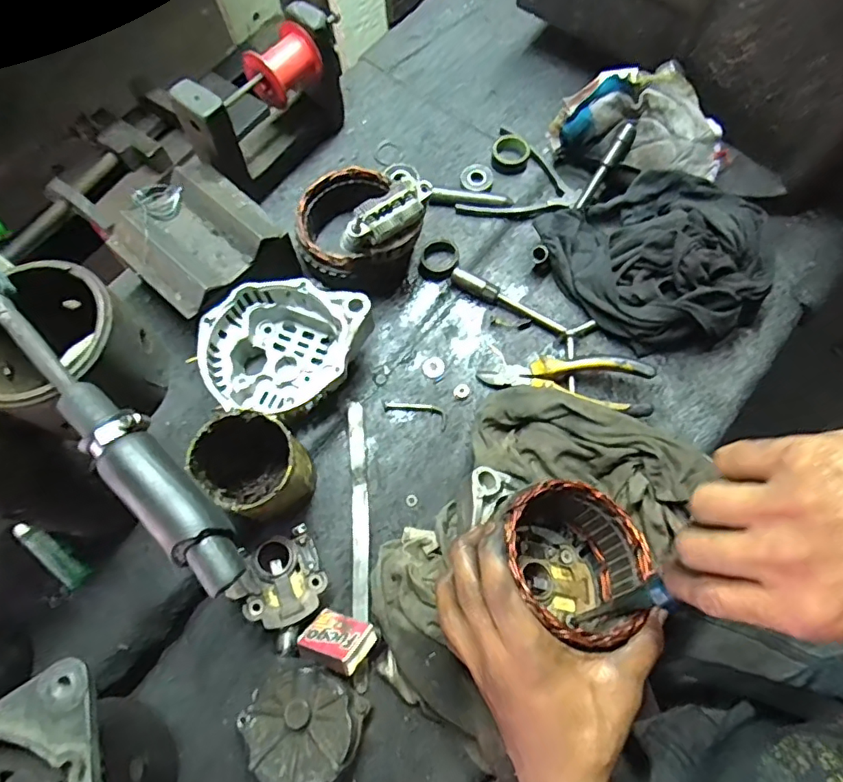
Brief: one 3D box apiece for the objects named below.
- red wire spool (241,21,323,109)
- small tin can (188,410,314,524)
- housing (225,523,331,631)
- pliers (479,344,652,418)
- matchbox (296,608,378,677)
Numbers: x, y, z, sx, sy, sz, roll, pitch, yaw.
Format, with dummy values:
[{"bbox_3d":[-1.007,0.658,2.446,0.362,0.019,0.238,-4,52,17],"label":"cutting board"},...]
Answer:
[{"bbox_3d":[-0.131,-0.310,0.519,0.049,0.047,0.065,34,75,13],"label":"red wire spool"},{"bbox_3d":[-0.128,0.062,0.428,0.072,0.099,0.069,-1,70,2],"label":"small tin can"},{"bbox_3d":[-0.119,0.161,0.454,0.073,0.035,0.067,-23,70,-18],"label":"housing"},{"bbox_3d":[0.133,-0.012,0.506,0.151,0.034,0.049,14,71,7],"label":"pliers"},{"bbox_3d":[-0.067,0.198,0.434,0.055,0.016,0.040,7,36,30],"label":"matchbox"}]

